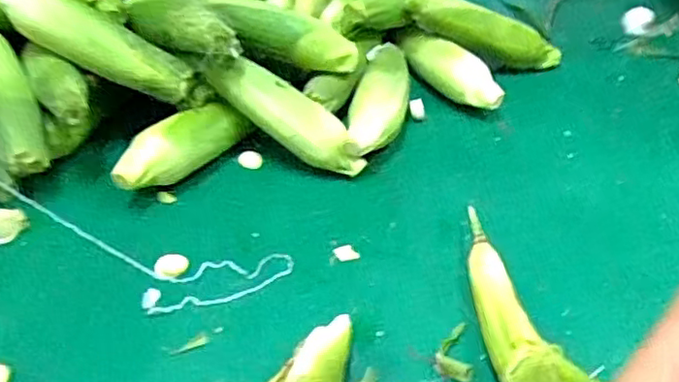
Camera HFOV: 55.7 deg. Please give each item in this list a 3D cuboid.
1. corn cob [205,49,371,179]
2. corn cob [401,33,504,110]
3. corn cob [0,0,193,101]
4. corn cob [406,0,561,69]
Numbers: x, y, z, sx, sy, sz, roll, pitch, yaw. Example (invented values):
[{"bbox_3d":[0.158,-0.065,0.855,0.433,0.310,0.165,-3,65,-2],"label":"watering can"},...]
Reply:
[{"bbox_3d":[-0.053,-0.083,0.680,0.191,0.048,0.048,35,45,-3],"label":"corn cob"},{"bbox_3d":[0.138,-0.145,0.794,0.058,0.056,0.145,-26,44,-26],"label":"corn cob"},{"bbox_3d":[-0.261,-0.162,0.677,0.233,0.056,0.058,29,44,2],"label":"corn cob"},{"bbox_3d":[0.186,-0.209,0.831,0.222,0.048,0.051,17,38,-15],"label":"corn cob"}]

